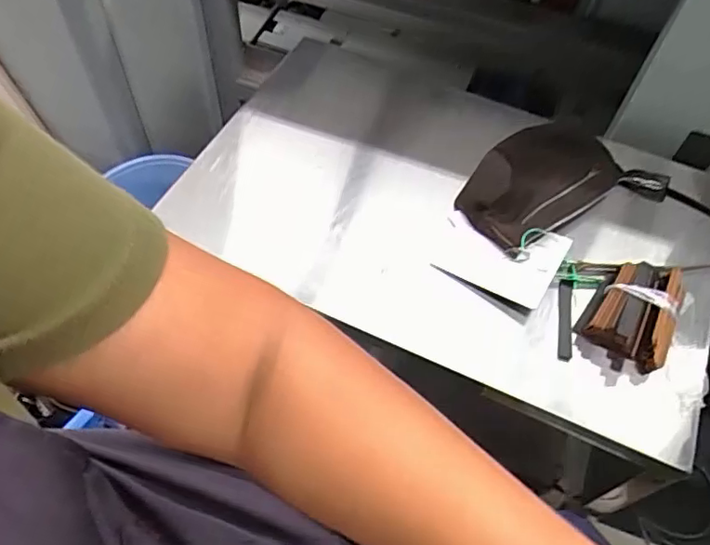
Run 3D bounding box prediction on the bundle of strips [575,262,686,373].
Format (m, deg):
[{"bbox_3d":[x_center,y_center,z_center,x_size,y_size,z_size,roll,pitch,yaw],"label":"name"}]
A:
[{"bbox_3d":[0.339,0.037,0.690,0.097,0.043,0.141,31,60,16],"label":"bundle of strips"}]

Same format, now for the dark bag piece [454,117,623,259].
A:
[{"bbox_3d":[0.252,-0.123,0.790,0.242,0.049,0.143,-35,65,-23],"label":"dark bag piece"}]

